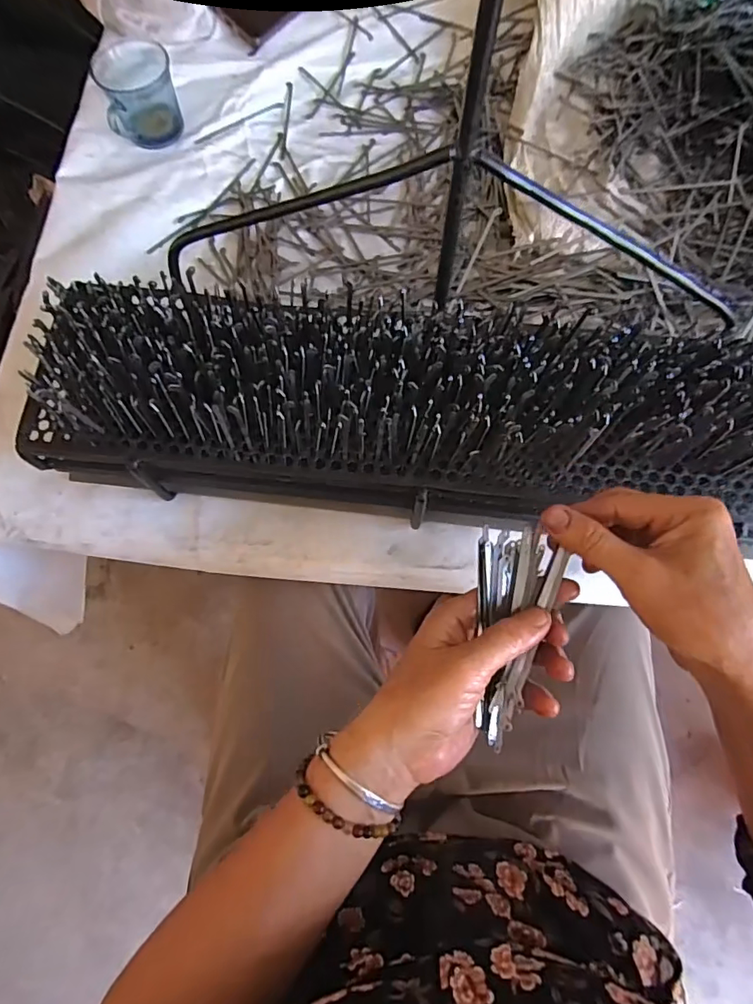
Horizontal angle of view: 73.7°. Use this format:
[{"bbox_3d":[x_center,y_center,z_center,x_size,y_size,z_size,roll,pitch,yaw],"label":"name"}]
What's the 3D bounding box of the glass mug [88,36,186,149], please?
[{"bbox_3d":[-0.249,-0.429,0.537,0.075,0.064,0.072,-15,74,-4],"label":"glass mug"}]

